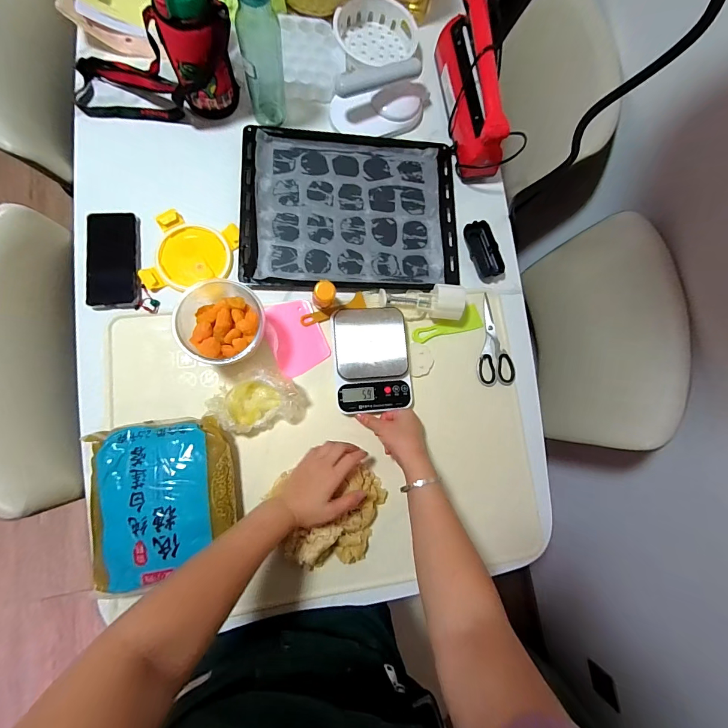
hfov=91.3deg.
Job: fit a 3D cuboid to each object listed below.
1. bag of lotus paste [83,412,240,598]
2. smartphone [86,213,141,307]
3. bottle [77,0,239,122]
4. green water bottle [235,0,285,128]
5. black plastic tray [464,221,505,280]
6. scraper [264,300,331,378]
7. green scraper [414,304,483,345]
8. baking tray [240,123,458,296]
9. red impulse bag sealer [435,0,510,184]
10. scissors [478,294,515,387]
[{"bbox_3d":[-0.294,0.195,0.530,0.196,0.072,0.218,-9,83,-10],"label":"bag of lotus paste"},{"bbox_3d":[-0.415,-0.173,0.591,0.078,0.013,0.157,-3,82,-9],"label":"smartphone"},{"bbox_3d":[-0.347,-0.495,0.551,0.278,0.200,0.097,-4,82,-9],"label":"bottle"},{"bbox_3d":[-0.166,-0.507,0.572,0.061,0.220,0.071,-9,83,-10],"label":"green water bottle"},{"bbox_3d":[0.232,-0.220,0.688,0.048,0.019,0.107,-17,86,-9],"label":"black plastic tray"},{"bbox_3d":[-0.120,-0.047,0.619,0.092,0.009,0.124,-27,86,-12],"label":"scraper"},{"bbox_3d":[0.154,-0.075,0.659,0.137,0.009,0.046,-15,84,-11],"label":"green scraper"},{"bbox_3d":[-0.018,-0.292,0.667,0.396,0.033,0.315,1,83,-7],"label":"baking tray"},{"bbox_3d":[0.208,-0.522,0.661,0.073,0.138,0.300,-8,83,-10],"label":"red impulse bag sealer"},{"bbox_3d":[0.254,-0.042,0.672,0.070,0.008,0.169,8,80,-7],"label":"scissors"}]

